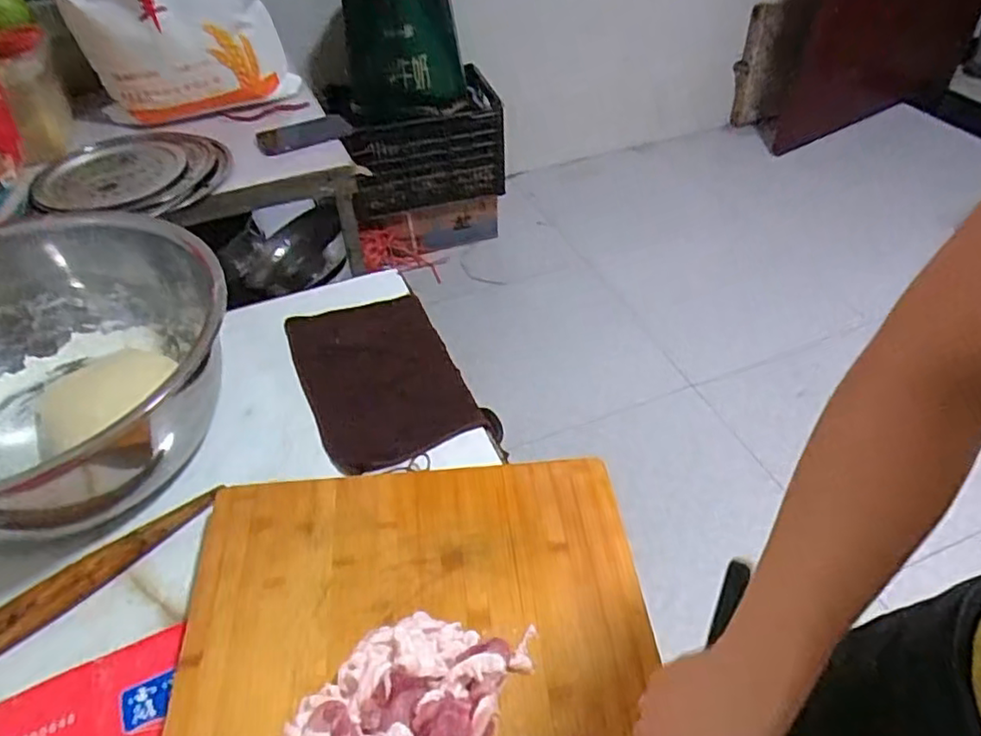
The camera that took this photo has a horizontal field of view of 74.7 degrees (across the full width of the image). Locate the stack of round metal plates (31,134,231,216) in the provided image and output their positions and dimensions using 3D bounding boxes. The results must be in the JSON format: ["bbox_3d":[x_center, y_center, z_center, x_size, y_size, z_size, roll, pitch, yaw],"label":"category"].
[{"bbox_3d":[-0.566,-0.316,1.034,0.261,0.028,0.246,-3,48,-2],"label":"stack of round metal plates"}]

